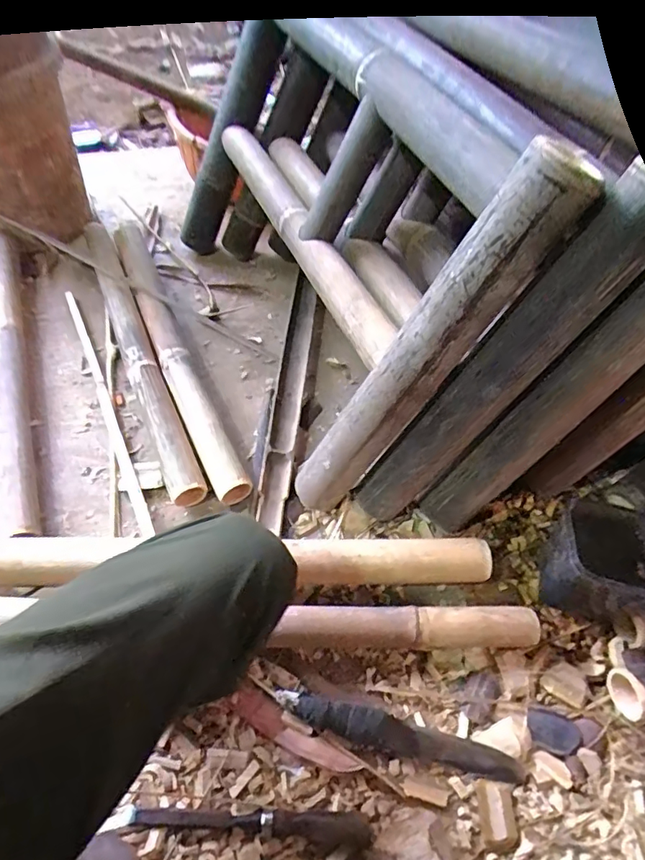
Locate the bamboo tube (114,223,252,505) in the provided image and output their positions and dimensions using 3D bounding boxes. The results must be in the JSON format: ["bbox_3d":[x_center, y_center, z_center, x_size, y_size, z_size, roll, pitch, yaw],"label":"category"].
[{"bbox_3d":[-0.263,-0.148,0.886,0.063,0.065,0.656,-19,58,-18],"label":"bamboo tube"}]

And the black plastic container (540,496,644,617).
[{"bbox_3d":[0.347,0.170,0.660,0.115,0.120,0.111,10,54,2],"label":"black plastic container"}]

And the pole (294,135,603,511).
[{"bbox_3d":[0.099,-0.069,0.587,0.065,0.500,0.067,2,49,-37],"label":"pole"}]

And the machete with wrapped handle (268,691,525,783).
[{"bbox_3d":[0.086,0.343,0.571,0.277,0.022,0.038,15,54,6],"label":"machete with wrapped handle"}]

